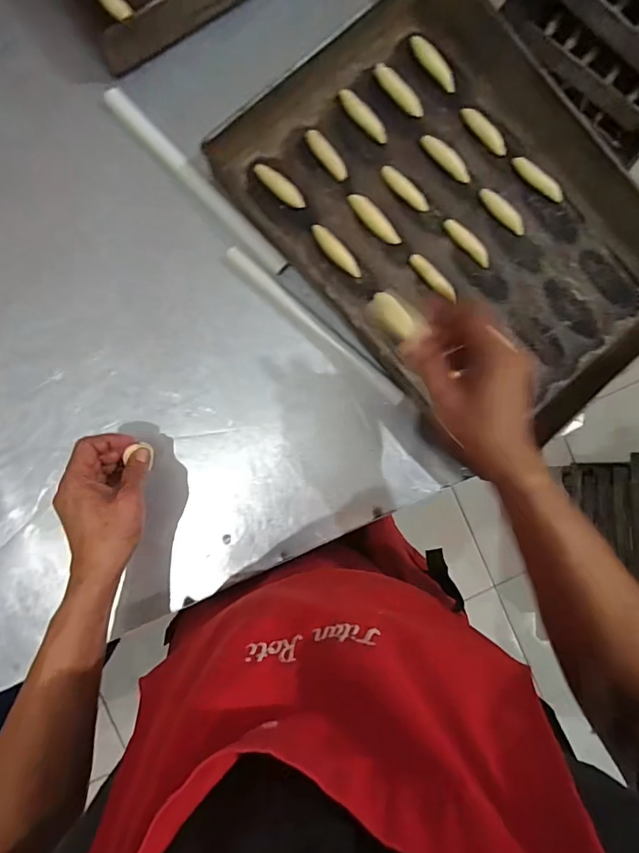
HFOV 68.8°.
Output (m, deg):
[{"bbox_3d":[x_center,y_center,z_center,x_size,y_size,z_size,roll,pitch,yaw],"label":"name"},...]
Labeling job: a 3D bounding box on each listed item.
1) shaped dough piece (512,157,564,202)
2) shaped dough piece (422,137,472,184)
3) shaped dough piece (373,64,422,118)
[{"bbox_3d":[0.278,-0.314,0.593,0.078,0.011,0.018,42,87,-1],"label":"shaped dough piece"},{"bbox_3d":[0.158,-0.335,0.584,0.077,0.011,0.021,41,87,-1],"label":"shaped dough piece"},{"bbox_3d":[0.099,-0.419,0.582,0.078,0.011,0.024,41,87,-1],"label":"shaped dough piece"}]

